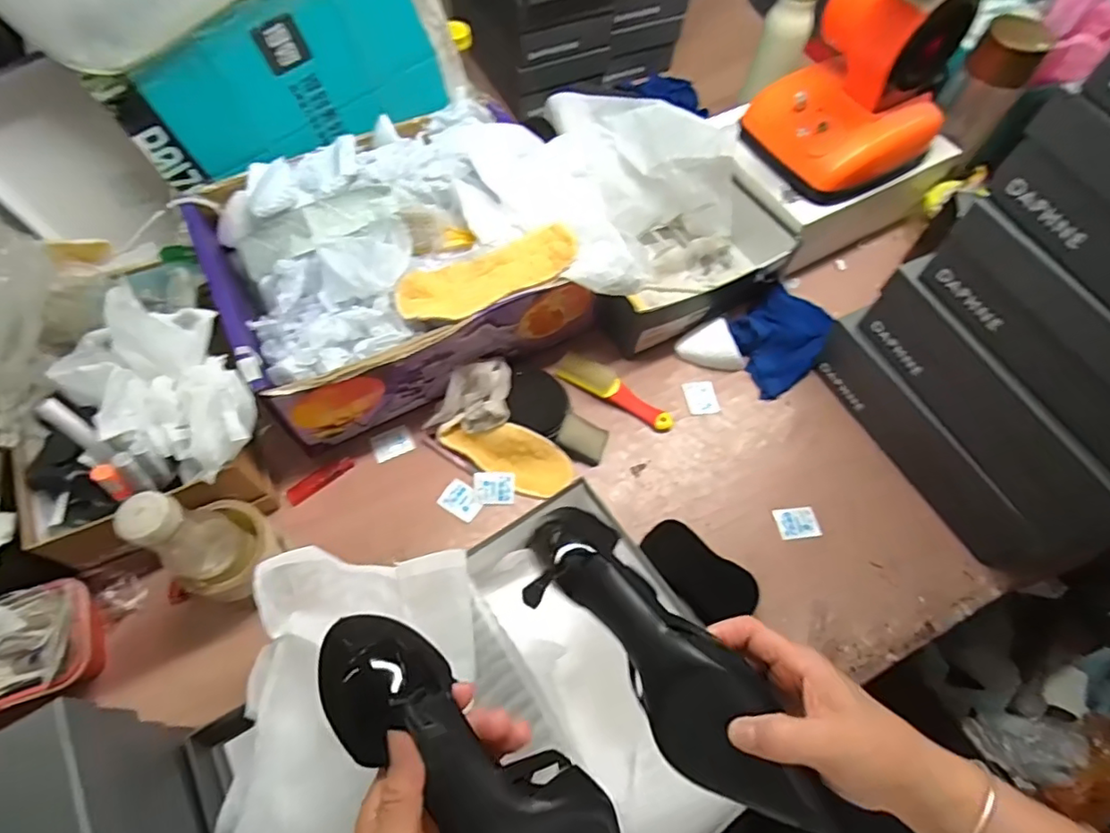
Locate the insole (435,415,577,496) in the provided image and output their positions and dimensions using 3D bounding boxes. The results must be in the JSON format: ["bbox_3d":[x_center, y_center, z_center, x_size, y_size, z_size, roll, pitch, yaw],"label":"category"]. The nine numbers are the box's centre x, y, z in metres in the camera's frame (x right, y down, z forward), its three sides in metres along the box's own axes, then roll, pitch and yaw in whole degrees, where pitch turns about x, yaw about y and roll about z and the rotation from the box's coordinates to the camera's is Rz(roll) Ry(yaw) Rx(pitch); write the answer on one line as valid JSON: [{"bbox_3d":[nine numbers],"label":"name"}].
[{"bbox_3d":[-0.054,0.039,0.681,0.154,0.015,0.065,30,93,-2],"label":"insole"}]

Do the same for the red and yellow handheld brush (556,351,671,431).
[{"bbox_3d":[0.076,-0.032,0.730,0.153,0.023,0.035,26,64,11],"label":"red and yellow handheld brush"}]

